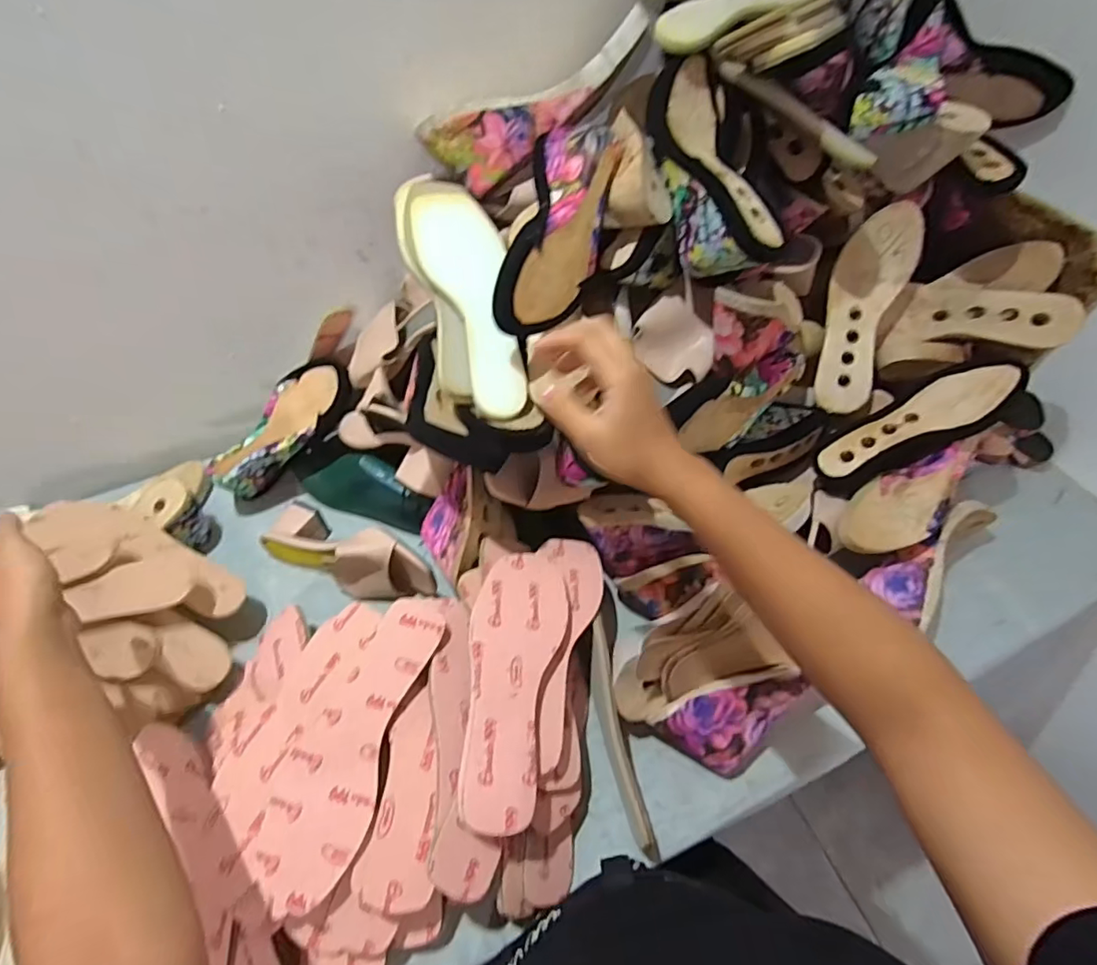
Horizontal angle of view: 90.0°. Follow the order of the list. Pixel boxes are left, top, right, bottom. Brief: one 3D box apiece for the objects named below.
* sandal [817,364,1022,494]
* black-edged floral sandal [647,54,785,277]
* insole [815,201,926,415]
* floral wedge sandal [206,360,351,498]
[{"bbox_3d":[0.401,-0.063,0.624,0.215,0.058,0.083,-31,59,8],"label":"sandal"},{"bbox_3d":[0.151,-0.291,0.524,0.089,0.076,0.224,-8,74,-6],"label":"black-edged floral sandal"},{"bbox_3d":[0.379,-0.206,0.655,0.082,0.048,0.246,15,89,10],"label":"insole"},{"bbox_3d":[-0.336,-0.062,0.698,0.220,0.074,0.074,-47,65,1],"label":"floral wedge sandal"}]

